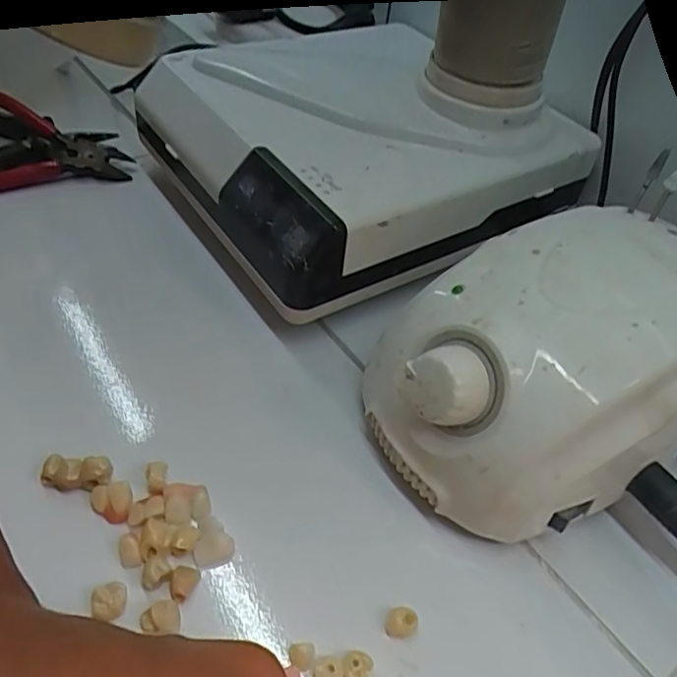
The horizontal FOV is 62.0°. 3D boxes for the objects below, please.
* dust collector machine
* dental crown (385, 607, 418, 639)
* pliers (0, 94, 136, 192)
[{"bbox_3d":[0.014,-0.114,0.317,0.212,0.077,0.165,-23,53,-25],"label":"dust collector machine"},{"bbox_3d":[0.022,0.099,0.197,0.011,0.007,0.008,5,46,-2],"label":"dental crown"},{"bbox_3d":[-0.184,-0.112,0.335,0.115,0.026,0.072,8,81,-18],"label":"pliers"}]

